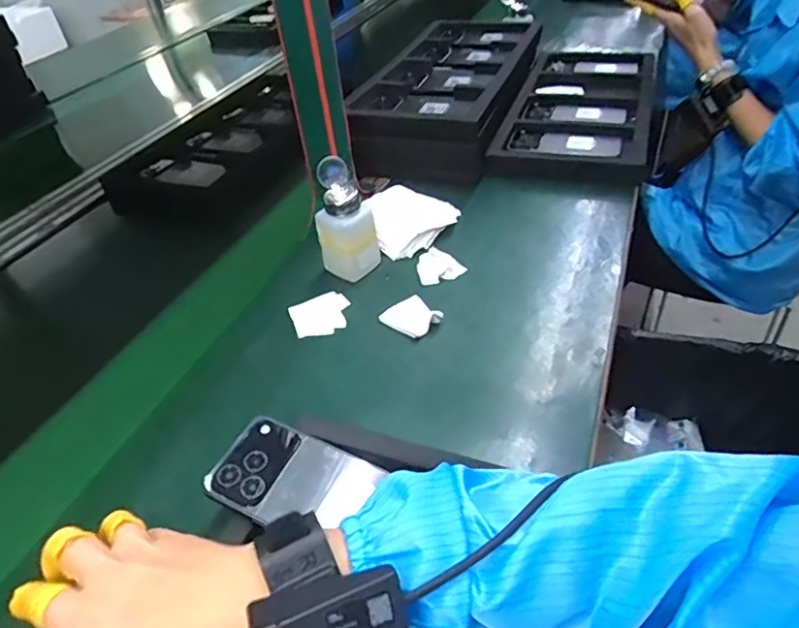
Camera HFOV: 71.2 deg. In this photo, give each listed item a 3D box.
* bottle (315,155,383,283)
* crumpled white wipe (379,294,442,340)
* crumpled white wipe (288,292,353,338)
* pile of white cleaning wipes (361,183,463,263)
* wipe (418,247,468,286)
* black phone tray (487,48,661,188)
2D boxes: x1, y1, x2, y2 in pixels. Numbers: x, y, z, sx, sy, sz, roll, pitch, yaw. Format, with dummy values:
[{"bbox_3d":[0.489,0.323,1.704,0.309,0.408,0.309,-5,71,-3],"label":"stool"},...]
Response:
[{"bbox_3d":[-0.062,-0.104,0.632,0.057,0.131,0.052,20,49,28],"label":"bottle"},{"bbox_3d":[0.013,0.001,0.595,0.049,0.012,0.054,-34,48,-26],"label":"crumpled white wipe"},{"bbox_3d":[-0.085,0.001,0.616,0.063,0.004,0.059,-19,49,-14],"label":"crumpled white wipe"},{"bbox_3d":[0.021,-0.130,0.731,0.109,0.024,0.133,-13,42,-6],"label":"pile of white cleaning wipes"},{"bbox_3d":[0.048,-0.059,0.654,0.052,0.015,0.046,-8,41,-1],"label":"wipe"},{"bbox_3d":[0.317,-0.359,0.938,0.236,0.049,0.484,10,45,19],"label":"black phone tray"}]

